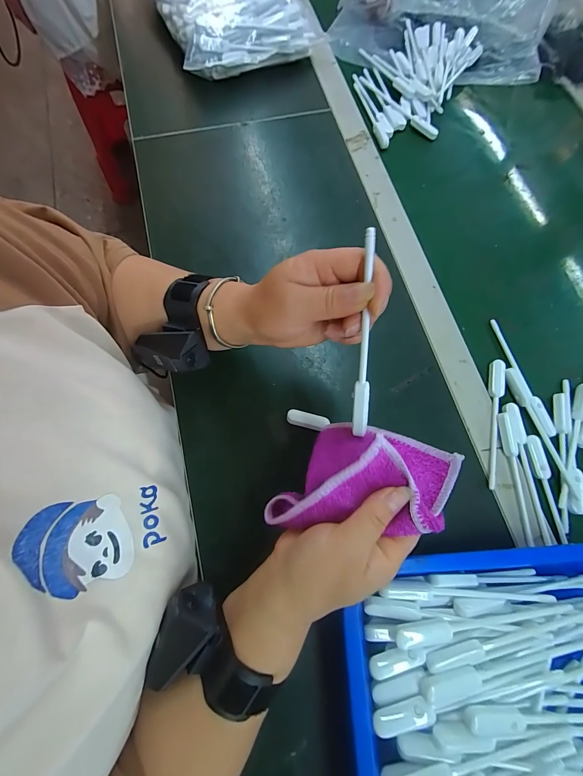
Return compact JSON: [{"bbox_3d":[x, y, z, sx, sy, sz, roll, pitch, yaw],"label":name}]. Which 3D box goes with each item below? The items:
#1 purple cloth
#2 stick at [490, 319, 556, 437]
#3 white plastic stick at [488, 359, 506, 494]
[{"bbox_3d":[0.047,0.063,0.237,0.128,0.056,0.076,-1,75,0],"label":"purple cloth"},{"bbox_3d":[0.259,-0.015,0.353,0.017,0.010,0.141,-12,74,-5],"label":"stick"},{"bbox_3d":[0.219,0.035,0.334,0.016,0.008,0.141,13,74,2],"label":"white plastic stick"}]

